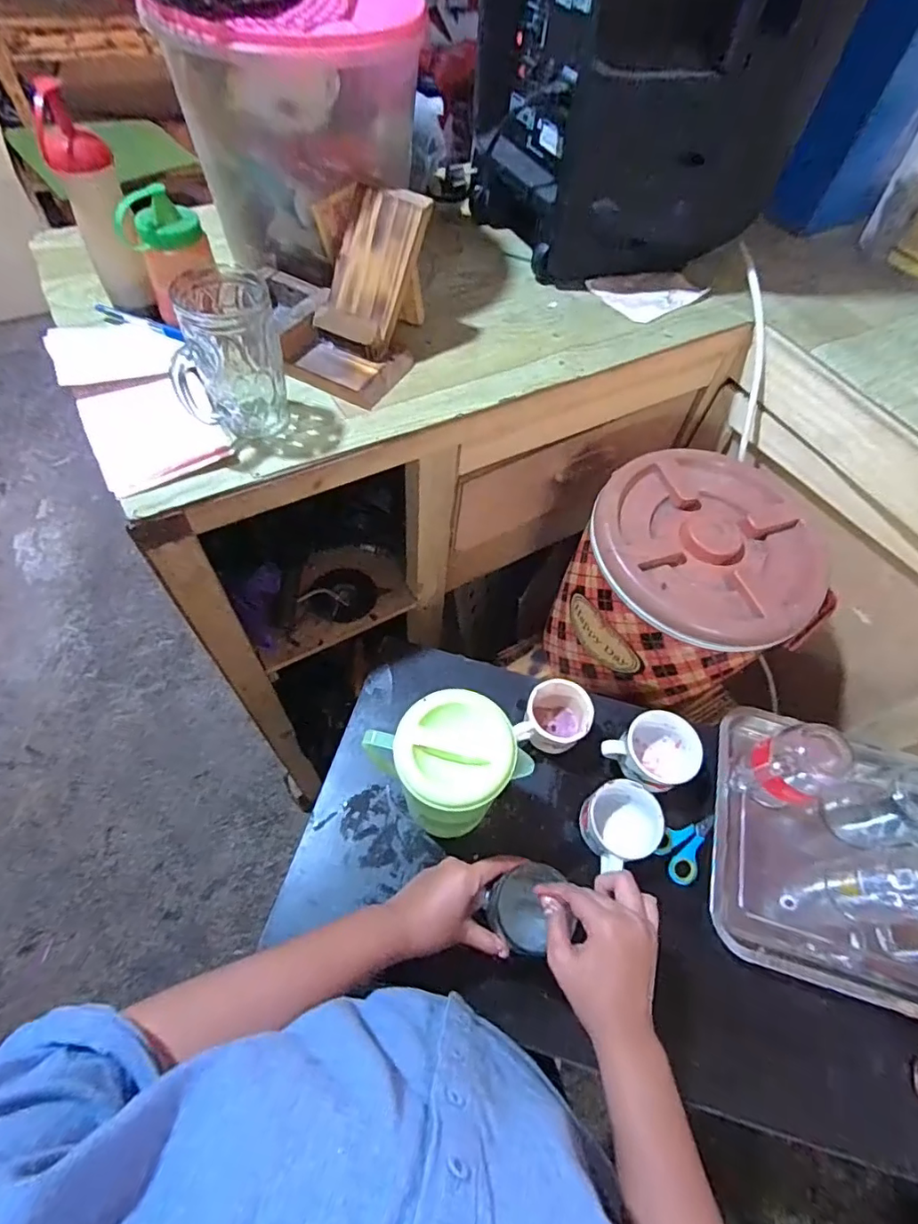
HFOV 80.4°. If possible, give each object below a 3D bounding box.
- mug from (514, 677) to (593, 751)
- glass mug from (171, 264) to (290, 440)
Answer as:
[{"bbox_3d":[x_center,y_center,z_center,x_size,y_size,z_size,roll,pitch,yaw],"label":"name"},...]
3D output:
[{"bbox_3d":[0.118,0.135,0.679,0.075,0.070,0.084,24,61,10],"label":"mug"},{"bbox_3d":[-0.203,-0.223,0.488,0.088,0.125,0.088,-15,62,-12],"label":"glass mug"}]

